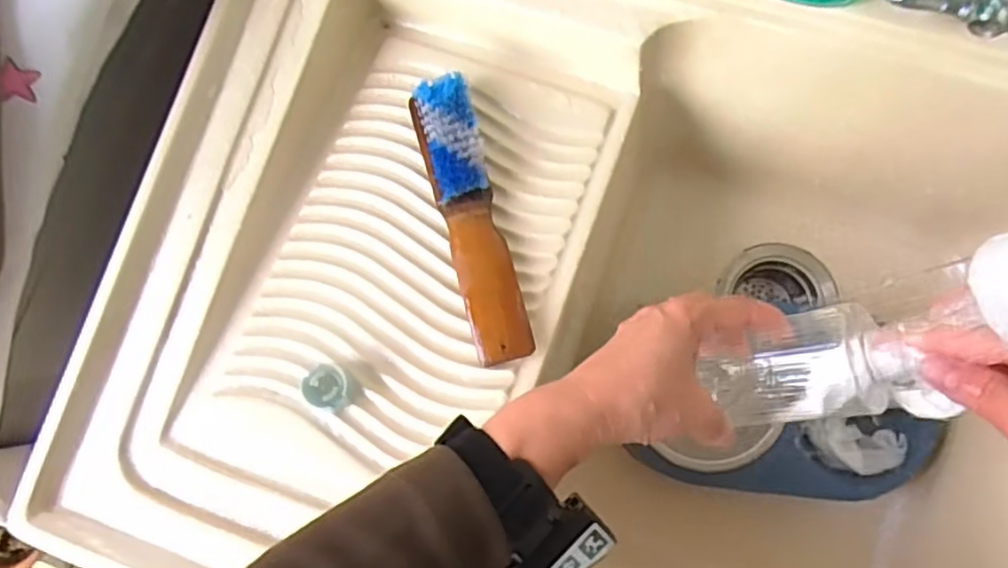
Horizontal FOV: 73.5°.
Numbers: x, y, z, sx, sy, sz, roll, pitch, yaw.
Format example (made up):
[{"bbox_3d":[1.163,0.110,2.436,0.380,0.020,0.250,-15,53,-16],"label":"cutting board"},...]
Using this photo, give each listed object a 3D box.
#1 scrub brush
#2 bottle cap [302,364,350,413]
[{"bbox_3d":[-0.023,-0.047,0.466,0.041,0.025,0.204,-16,81,3],"label":"scrub brush"},{"bbox_3d":[-0.113,0.067,0.437,0.025,0.029,0.030,-6,82,4],"label":"bottle cap"}]

